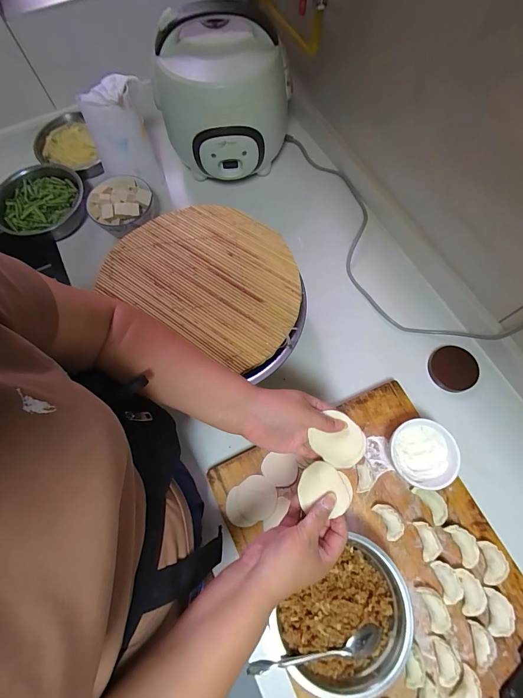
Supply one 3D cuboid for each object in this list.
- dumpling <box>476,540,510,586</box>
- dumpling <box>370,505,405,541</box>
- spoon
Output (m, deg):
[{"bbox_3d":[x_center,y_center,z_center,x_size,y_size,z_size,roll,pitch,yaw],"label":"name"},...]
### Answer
[{"bbox_3d":[0.328,0.301,0.467,0.028,0.018,0.052,-1,69,1],"label":"dumpling"},{"bbox_3d":[0.192,0.252,0.489,0.034,0.021,0.051,-23,70,-7],"label":"dumpling"},{"bbox_3d":[0.068,0.367,0.408,0.166,0.034,0.030,-6,69,-1],"label":"spoon"}]

